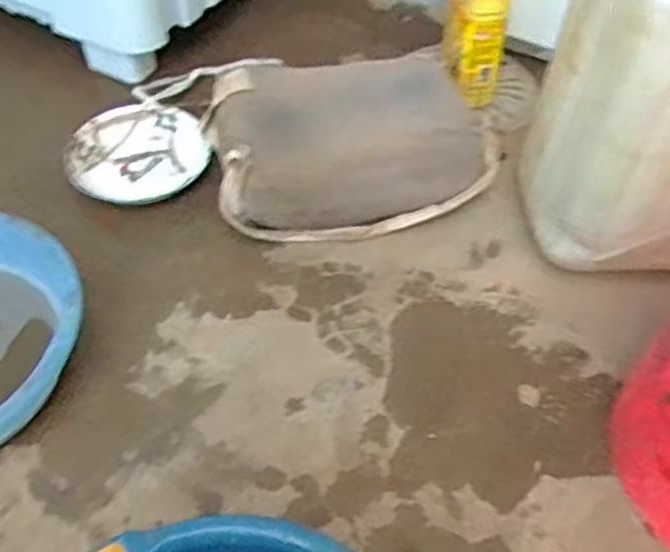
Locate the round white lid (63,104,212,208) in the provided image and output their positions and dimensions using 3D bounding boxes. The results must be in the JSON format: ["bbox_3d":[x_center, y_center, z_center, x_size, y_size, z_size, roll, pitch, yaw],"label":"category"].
[{"bbox_3d":[-0.278,-0.174,0.974,0.186,0.040,0.177,0,53,0],"label":"round white lid"}]

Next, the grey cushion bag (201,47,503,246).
[{"bbox_3d":[0.013,-0.182,0.931,0.349,0.123,0.238,-12,54,-9],"label":"grey cushion bag"}]

